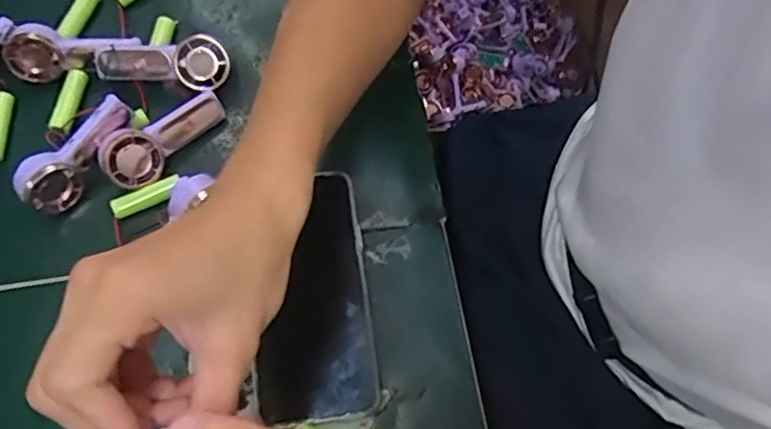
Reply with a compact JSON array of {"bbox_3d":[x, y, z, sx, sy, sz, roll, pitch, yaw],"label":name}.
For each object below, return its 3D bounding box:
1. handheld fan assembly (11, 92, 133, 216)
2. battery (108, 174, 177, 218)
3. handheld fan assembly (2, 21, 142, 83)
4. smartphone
[{"bbox_3d":[-0.212,-0.041,0.451,0.089,0.041,0.029,-43,77,-14],"label":"handheld fan assembly"},{"bbox_3d":[-0.169,-0.013,0.457,0.050,0.012,0.013,-22,73,-8],"label":"battery"},{"bbox_3d":[-0.232,-0.124,0.481,0.091,0.039,0.024,-13,72,-5],"label":"handheld fan assembly"},{"bbox_3d":[-0.051,0.053,0.441,0.075,0.016,0.162,-7,71,-3],"label":"smartphone"}]

